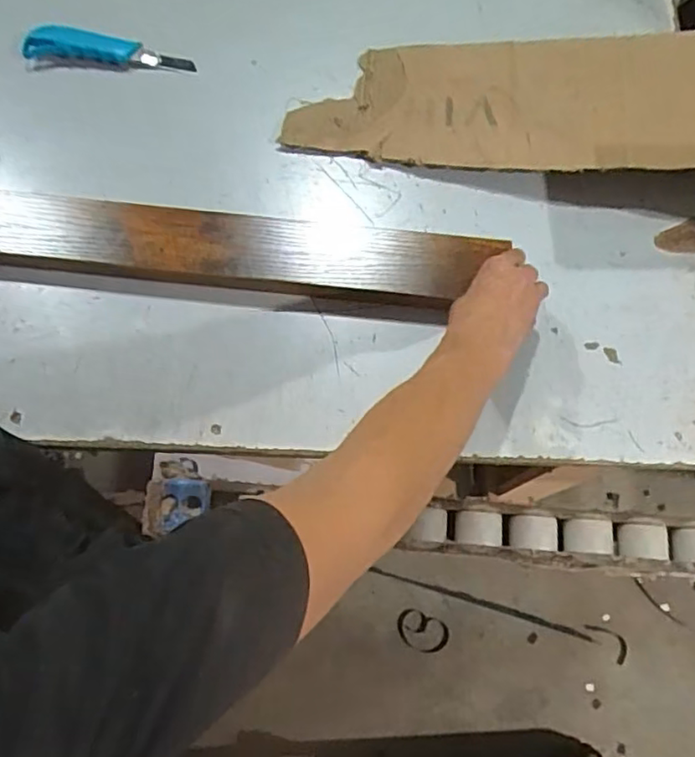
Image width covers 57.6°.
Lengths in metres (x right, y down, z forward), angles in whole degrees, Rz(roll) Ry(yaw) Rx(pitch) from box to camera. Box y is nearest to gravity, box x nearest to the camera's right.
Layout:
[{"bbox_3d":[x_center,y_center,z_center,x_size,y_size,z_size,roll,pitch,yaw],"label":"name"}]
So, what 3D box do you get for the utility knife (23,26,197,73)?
[{"bbox_3d":[-0.274,-0.380,0.730,0.196,0.029,0.029,9,72,1],"label":"utility knife"}]

